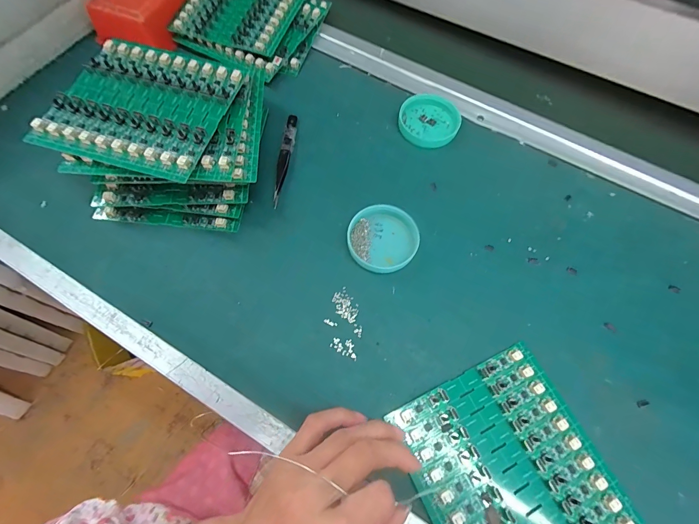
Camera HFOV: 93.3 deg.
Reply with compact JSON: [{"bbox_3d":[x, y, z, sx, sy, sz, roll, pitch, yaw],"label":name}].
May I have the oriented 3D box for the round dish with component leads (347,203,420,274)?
[{"bbox_3d":[0.031,-0.022,0.306,0.063,0.020,0.060,1,67,-2],"label":"round dish with component leads"}]

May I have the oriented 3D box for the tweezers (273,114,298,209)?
[{"bbox_3d":[-0.067,-0.111,0.344,0.012,0.011,0.118,5,67,0],"label":"tweezers"}]

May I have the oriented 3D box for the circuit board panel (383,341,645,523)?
[{"bbox_3d":[0.118,0.151,0.240,0.132,0.010,0.138,-25,70,-11],"label":"circuit board panel"}]

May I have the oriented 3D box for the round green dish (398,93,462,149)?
[{"bbox_3d":[0.091,-0.162,0.371,0.065,0.008,0.076,22,68,7],"label":"round green dish"}]

